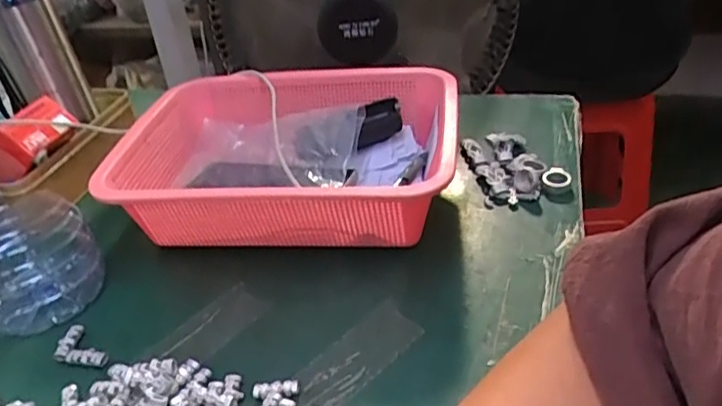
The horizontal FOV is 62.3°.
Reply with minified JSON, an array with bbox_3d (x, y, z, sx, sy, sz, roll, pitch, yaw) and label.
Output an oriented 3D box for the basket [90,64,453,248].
[{"bbox_3d":[-0.063,-0.037,0.557,0.285,0.092,0.212,2,36,12],"label":"basket"}]

